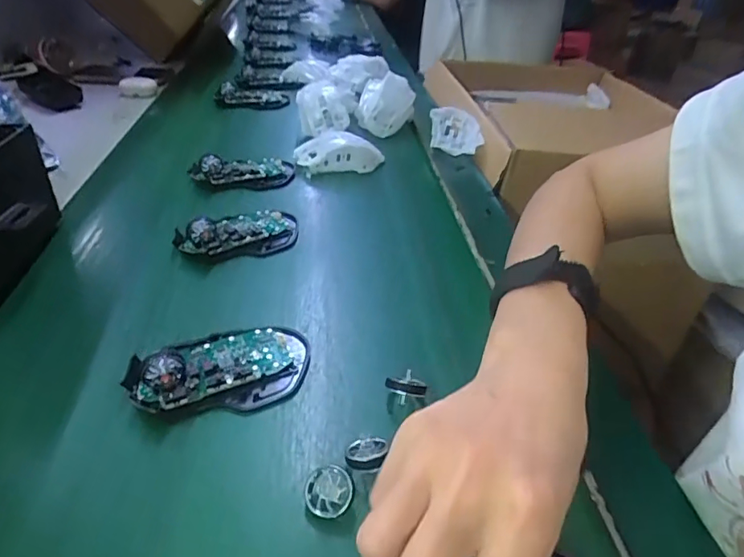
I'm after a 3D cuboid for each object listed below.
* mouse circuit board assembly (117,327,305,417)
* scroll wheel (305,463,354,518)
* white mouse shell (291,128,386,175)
[{"bbox_3d":[-0.100,0.054,0.343,0.111,0.026,0.071,2,32,-14],"label":"mouse circuit board assembly"},{"bbox_3d":[-0.023,0.111,0.269,0.026,0.005,0.026,-7,50,6],"label":"scroll wheel"},{"bbox_3d":[-0.038,-0.153,0.627,0.111,0.038,0.055,0,33,-15],"label":"white mouse shell"}]

